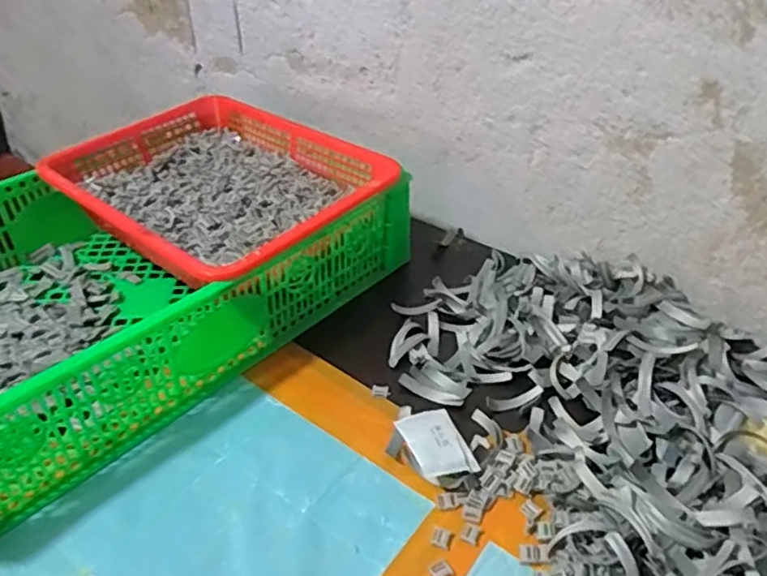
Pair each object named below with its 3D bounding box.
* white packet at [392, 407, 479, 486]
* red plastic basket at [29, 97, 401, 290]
[{"bbox_3d":[0.038,0.115,0.465,0.041,0.019,0.064,-12,38,-17],"label":"white packet"},{"bbox_3d":[-0.157,-0.093,0.634,0.297,0.074,0.244,27,44,32],"label":"red plastic basket"}]

